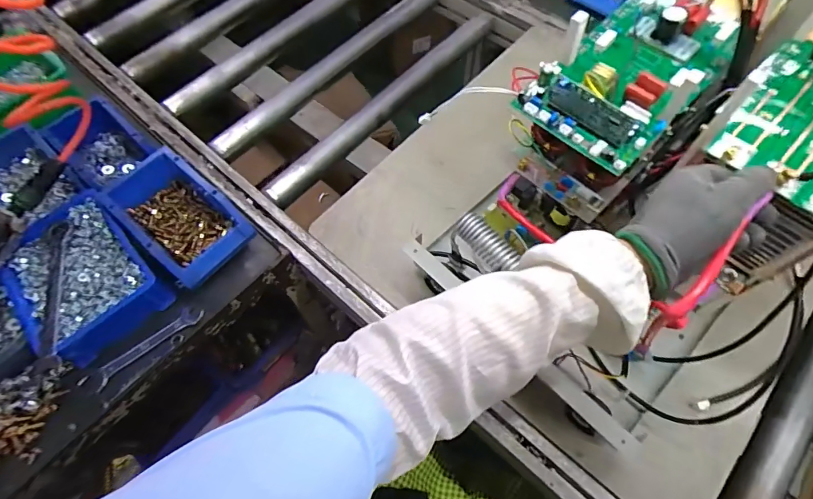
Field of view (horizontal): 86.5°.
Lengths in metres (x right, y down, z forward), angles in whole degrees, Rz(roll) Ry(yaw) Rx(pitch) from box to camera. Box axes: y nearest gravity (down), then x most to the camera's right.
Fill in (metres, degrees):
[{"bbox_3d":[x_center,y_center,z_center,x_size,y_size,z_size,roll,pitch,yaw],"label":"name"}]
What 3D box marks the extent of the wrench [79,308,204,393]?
[{"bbox_3d":[-0.341,0.129,0.560,0.164,0.013,0.030,-35,67,-15],"label":"wrench"}]

